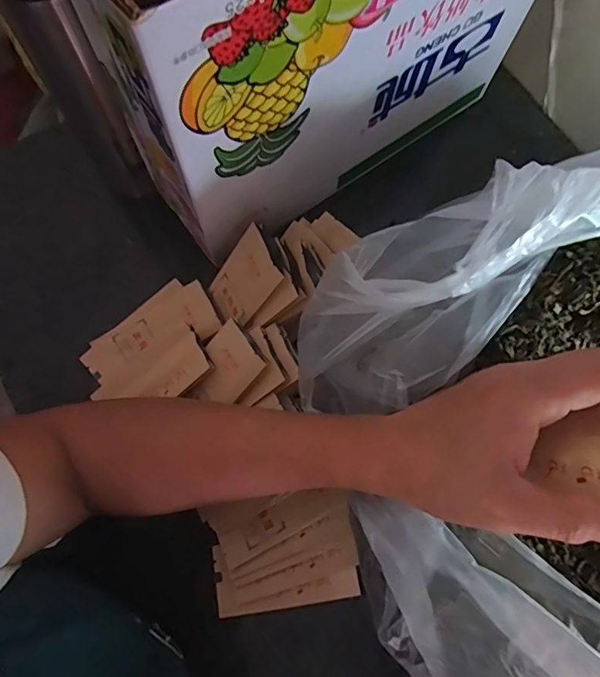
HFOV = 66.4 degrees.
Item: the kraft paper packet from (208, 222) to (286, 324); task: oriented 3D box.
[{"bbox_3d":[-0.044,-0.046,0.368,0.009,0.089,0.052,-16,69,-42],"label":"kraft paper packet"}]

